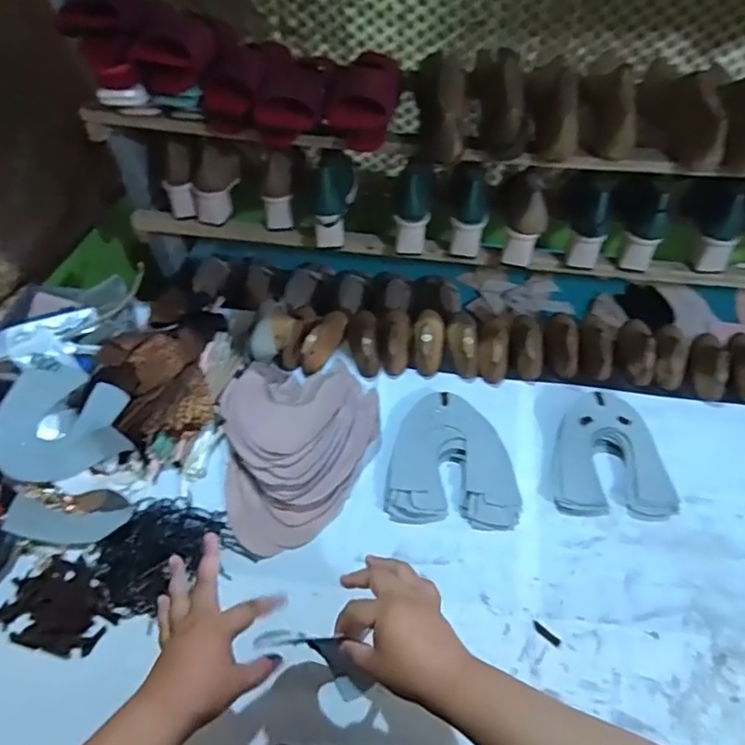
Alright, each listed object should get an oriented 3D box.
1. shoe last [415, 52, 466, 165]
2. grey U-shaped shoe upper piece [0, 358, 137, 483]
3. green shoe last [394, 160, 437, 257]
[{"bbox_3d":[0.101,-0.416,0.831,0.072,0.089,0.254,2,51,3],"label":"shoe last"},{"bbox_3d":[-0.442,0.061,0.835,0.169,0.068,0.187,-10,52,-6],"label":"grey U-shaped shoe upper piece"},{"bbox_3d":[0.064,-0.268,0.932,0.062,0.144,0.060,13,21,11],"label":"green shoe last"}]

